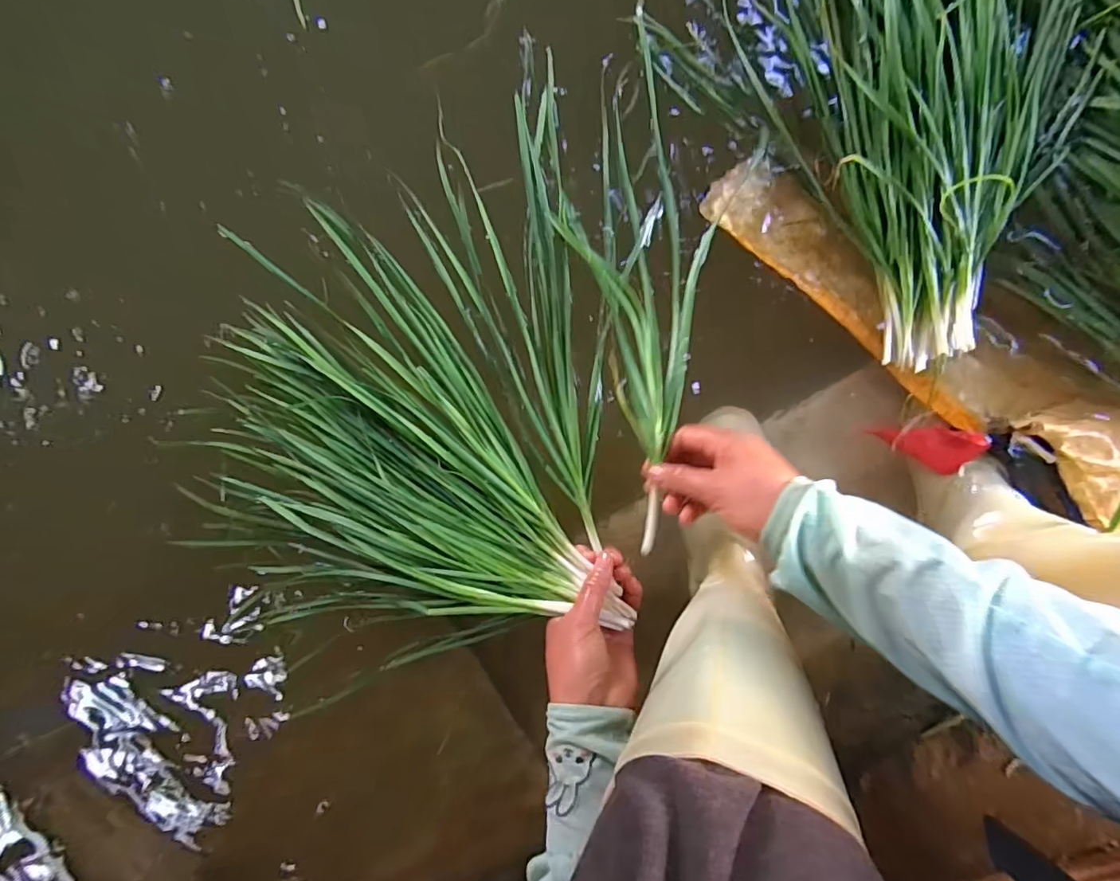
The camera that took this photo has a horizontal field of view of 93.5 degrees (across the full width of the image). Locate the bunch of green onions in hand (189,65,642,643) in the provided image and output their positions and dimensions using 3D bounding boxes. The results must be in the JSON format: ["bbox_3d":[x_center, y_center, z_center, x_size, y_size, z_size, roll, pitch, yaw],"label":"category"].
[{"bbox_3d":[-0.160,-0.047,0.458,0.366,0.062,0.400,-5,96,7],"label":"bunch of green onions in hand"}]

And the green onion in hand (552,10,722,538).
[{"bbox_3d":[0.067,-0.114,0.425,0.107,0.048,0.378,-2,85,7],"label":"green onion in hand"}]

